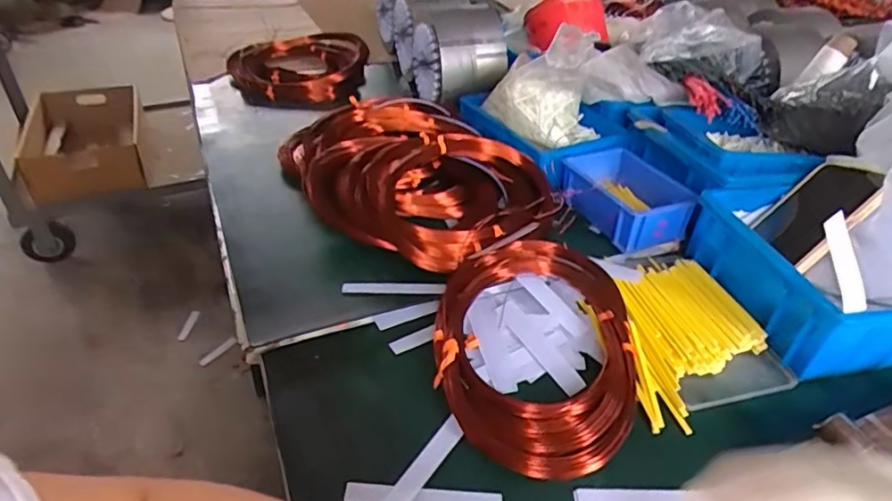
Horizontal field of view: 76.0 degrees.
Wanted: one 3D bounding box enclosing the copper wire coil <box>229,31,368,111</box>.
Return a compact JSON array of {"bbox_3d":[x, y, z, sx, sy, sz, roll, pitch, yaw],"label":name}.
[{"bbox_3d":[-0.257,-0.321,1.005,0.219,0.065,0.223,2,37,-2],"label":"copper wire coil"}]

